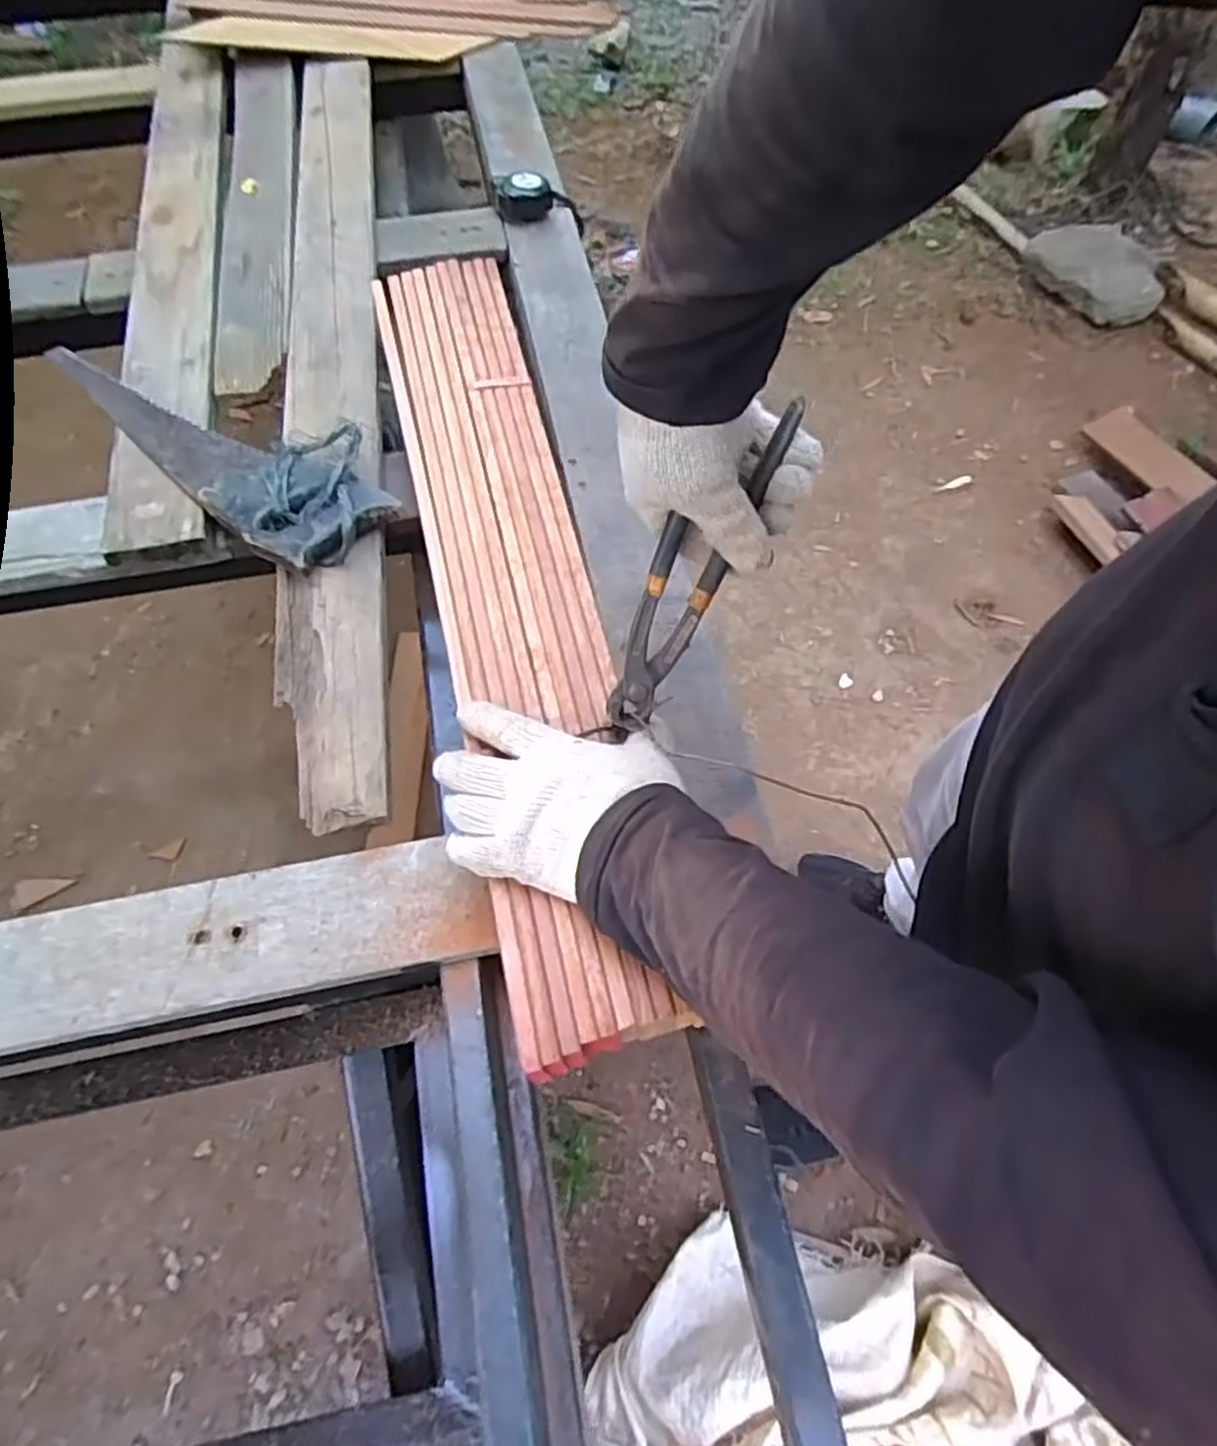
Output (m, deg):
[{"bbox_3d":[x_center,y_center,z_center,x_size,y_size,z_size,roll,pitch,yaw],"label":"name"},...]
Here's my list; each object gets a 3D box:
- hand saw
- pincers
[{"bbox_3d":[-0.375,-0.286,0.744,0.438,0.032,0.131,39,68,20],"label":"hand saw"},{"bbox_3d":[0.050,-0.094,0.486,0.036,0.221,0.036,38,25,24],"label":"pincers"}]

